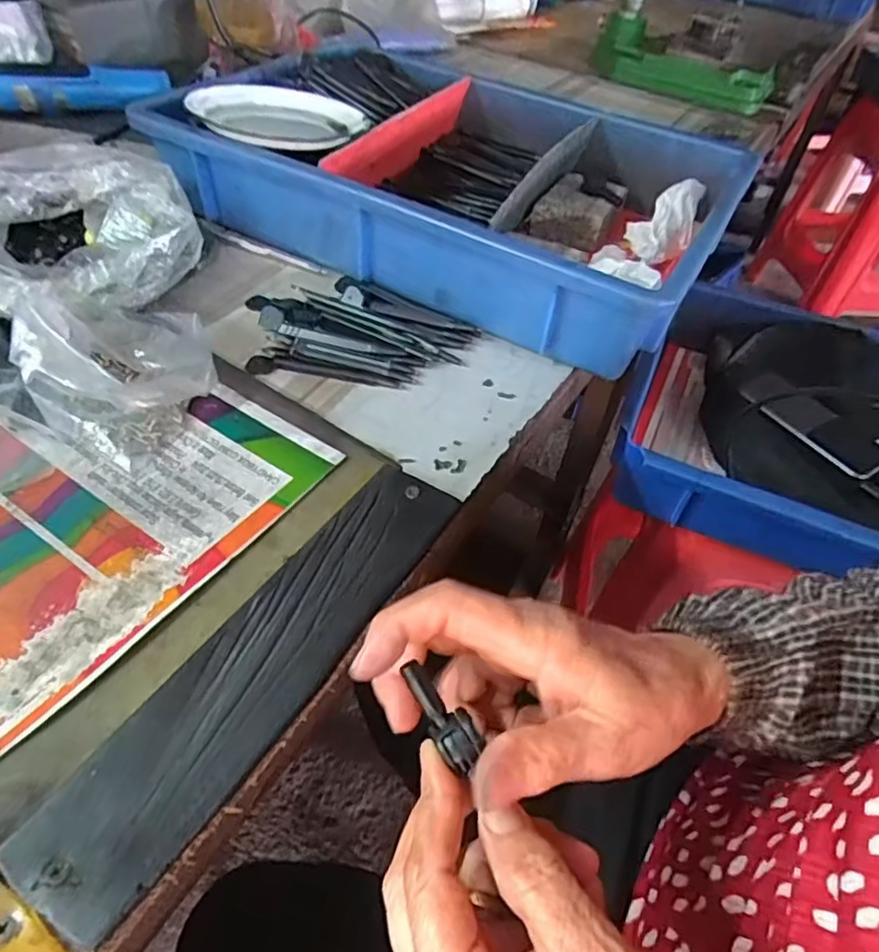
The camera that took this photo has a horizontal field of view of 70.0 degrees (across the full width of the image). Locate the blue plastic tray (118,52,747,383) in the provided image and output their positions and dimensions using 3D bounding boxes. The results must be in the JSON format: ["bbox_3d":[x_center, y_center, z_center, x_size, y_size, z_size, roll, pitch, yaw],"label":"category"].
[{"bbox_3d":[0.025,-0.252,0.525,0.413,0.074,0.290,26,50,18],"label":"blue plastic tray"}]

